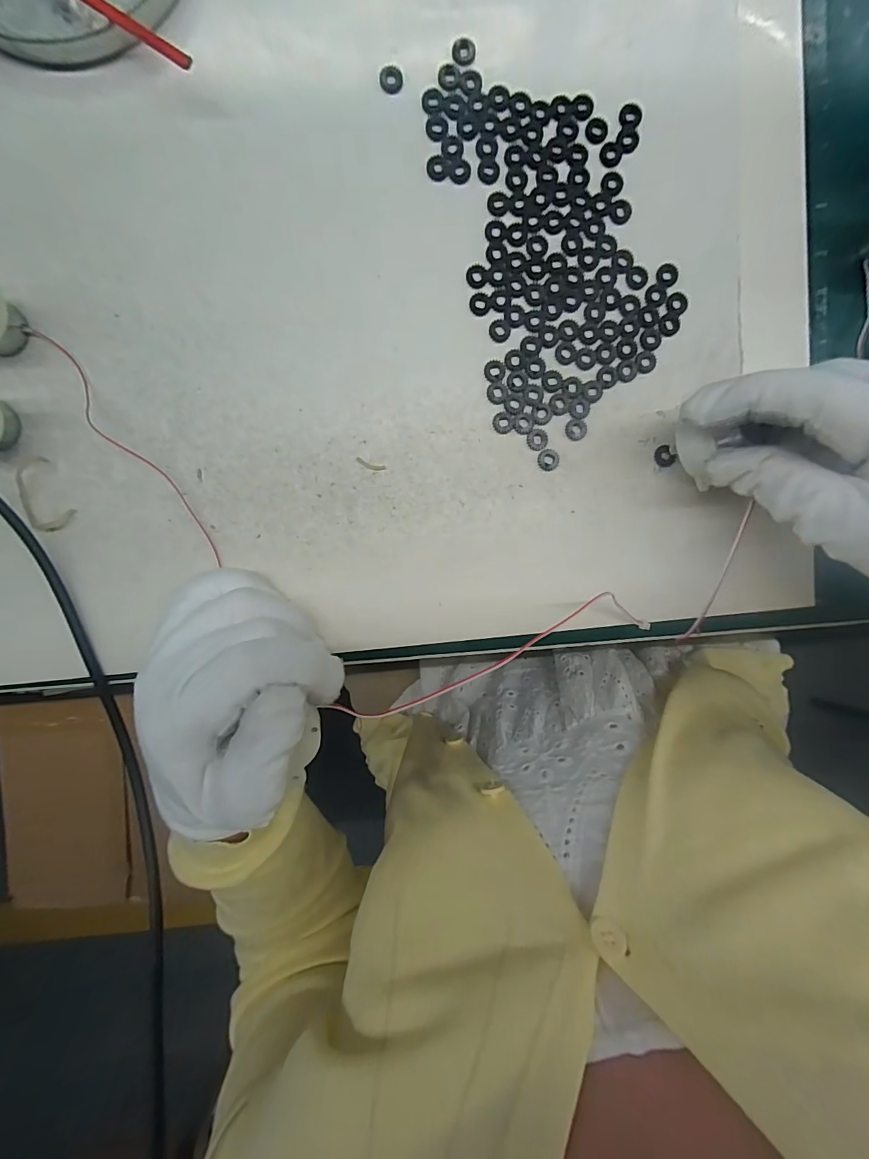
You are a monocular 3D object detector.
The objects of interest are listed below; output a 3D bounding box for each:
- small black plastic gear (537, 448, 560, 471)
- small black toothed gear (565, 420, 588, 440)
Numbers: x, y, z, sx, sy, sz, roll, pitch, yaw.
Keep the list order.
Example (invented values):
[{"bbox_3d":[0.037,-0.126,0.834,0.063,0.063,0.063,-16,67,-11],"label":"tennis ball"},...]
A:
[{"bbox_3d":[0.058,-0.061,0.223,0.011,0.004,0.011,0,95,-1],"label":"small black plastic gear"},{"bbox_3d":[0.072,-0.076,0.222,0.011,0.004,0.011,0,95,-1],"label":"small black toothed gear"}]

